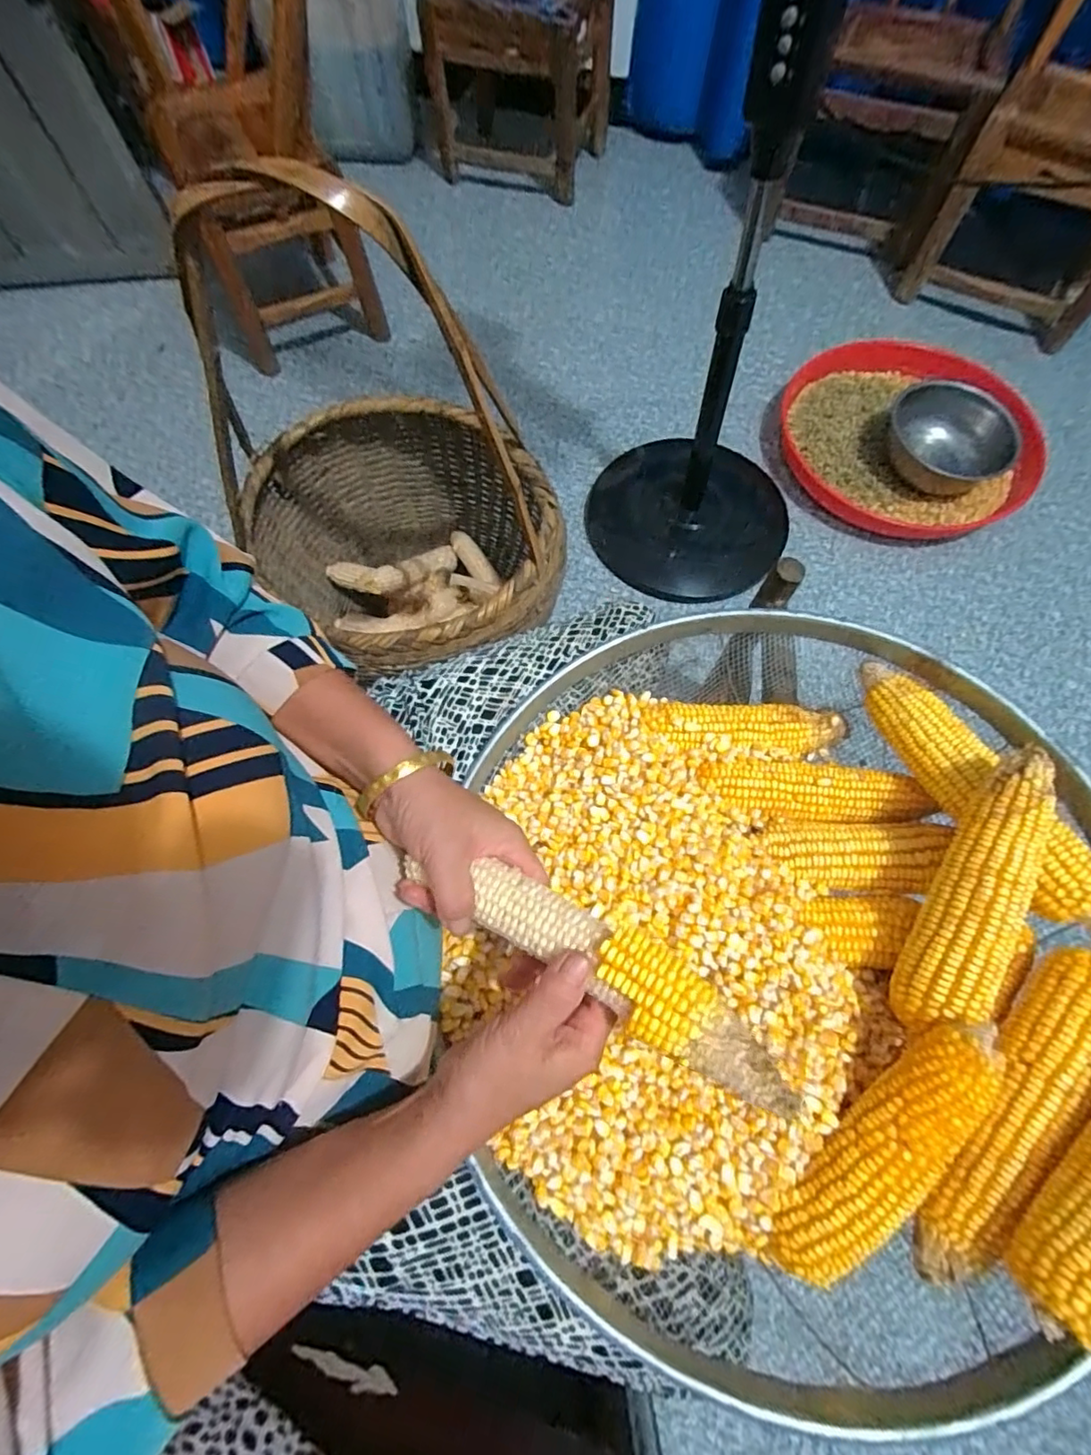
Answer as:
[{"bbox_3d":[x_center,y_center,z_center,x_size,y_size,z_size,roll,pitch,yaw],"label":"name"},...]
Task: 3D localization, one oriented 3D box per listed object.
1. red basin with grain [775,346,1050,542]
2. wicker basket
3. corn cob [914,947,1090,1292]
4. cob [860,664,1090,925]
[{"bbox_3d":[0.662,-0.554,1.033,0.387,0.100,0.448,-5,69,-1],"label":"red basin with grain"},{"bbox_3d":[-0.167,-0.283,0.633,0.313,0.547,0.386,-29,71,-9],"label":"wicker basket"},{"bbox_3d":[0.309,0.239,0.358,0.042,0.042,0.239,39,74,14],"label":"corn cob"},{"bbox_3d":[0.332,0.043,0.431,0.049,0.048,0.233,-22,70,-7],"label":"cob"}]

